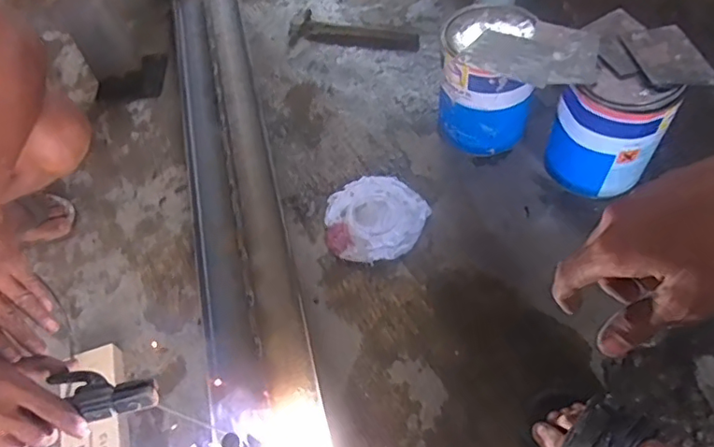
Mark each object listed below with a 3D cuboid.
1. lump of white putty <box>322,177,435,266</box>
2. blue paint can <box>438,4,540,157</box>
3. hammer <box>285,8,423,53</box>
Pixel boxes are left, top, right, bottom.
[{"bbox_3d":[0.030,-0.011,0.962,0.185,0.037,0.169,-3,57,4],"label":"lump of white putty"},{"bbox_3d":[0.227,-0.248,0.970,0.158,0.222,0.163,-3,57,4],"label":"blue paint can"},{"bbox_3d":[-0.006,-0.431,1.228,0.290,0.029,0.079,8,59,6],"label":"hammer"}]

